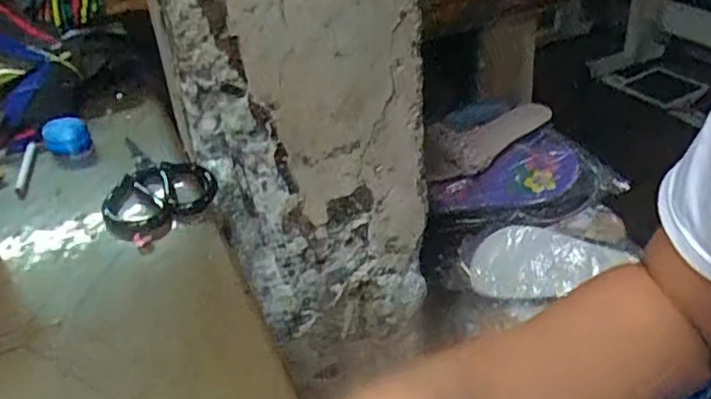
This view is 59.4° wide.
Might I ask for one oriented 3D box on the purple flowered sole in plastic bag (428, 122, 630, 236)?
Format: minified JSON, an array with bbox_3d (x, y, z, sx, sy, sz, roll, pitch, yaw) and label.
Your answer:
[{"bbox_3d":[0.215,-0.023,0.836,0.255,0.043,0.131,-17,66,-17],"label":"purple flowered sole in plastic bag"}]

